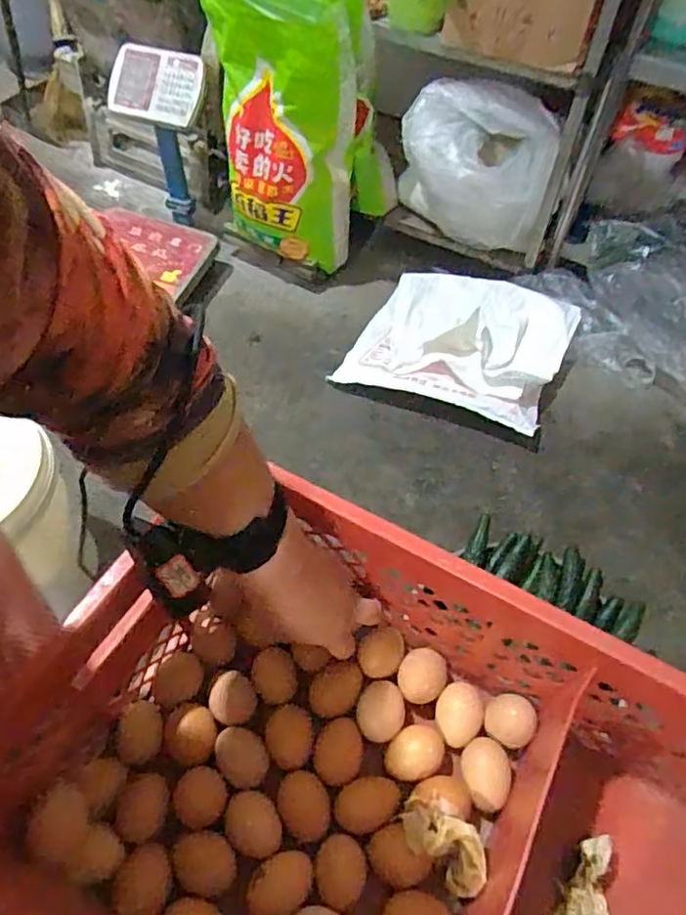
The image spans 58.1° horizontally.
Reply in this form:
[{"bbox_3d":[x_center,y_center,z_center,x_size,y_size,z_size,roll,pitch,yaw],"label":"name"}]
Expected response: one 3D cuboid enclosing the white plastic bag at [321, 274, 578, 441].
[{"bbox_3d":[0.291,-0.285,1.541,0.489,0.092,0.445,21,56,14],"label":"white plastic bag"}]

